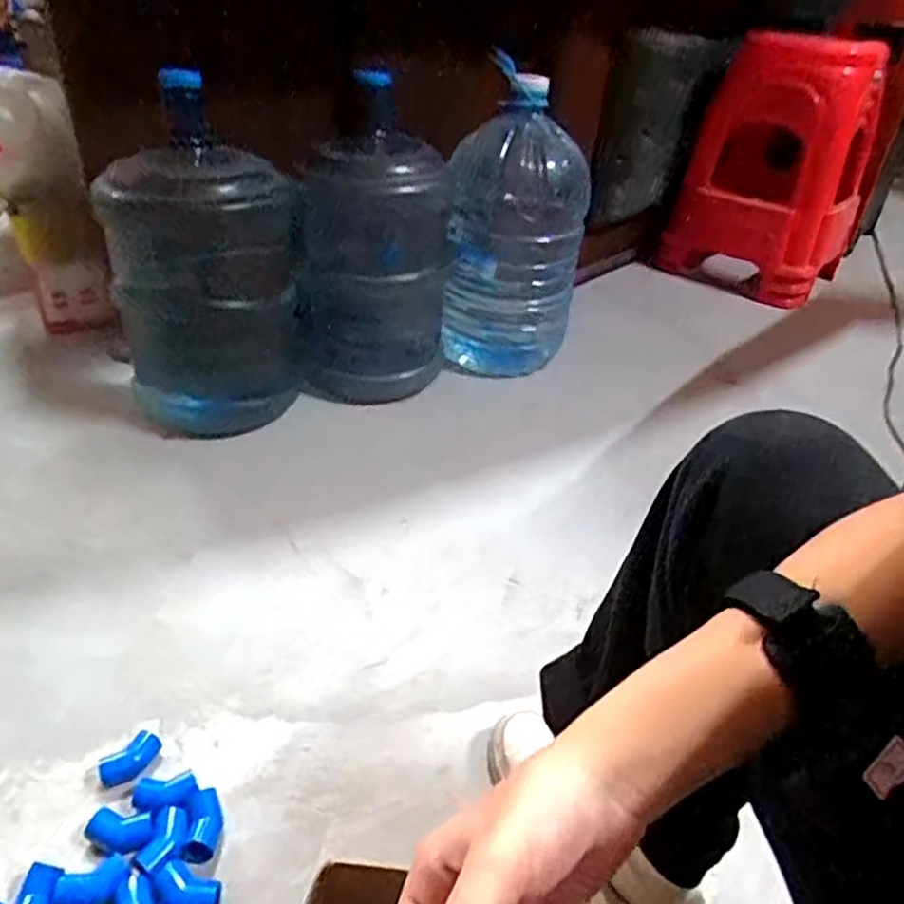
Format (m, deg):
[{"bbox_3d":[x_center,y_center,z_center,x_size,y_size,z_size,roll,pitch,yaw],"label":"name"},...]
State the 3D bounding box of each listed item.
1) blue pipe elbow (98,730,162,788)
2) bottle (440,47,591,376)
[{"bbox_3d":[-0.293,0.283,0.666,0.053,0.031,0.025,-22,42,-33],"label":"blue pipe elbow"},{"bbox_3d":[0.104,-0.336,1.210,0.213,0.479,0.200,9,34,7],"label":"bottle"}]

